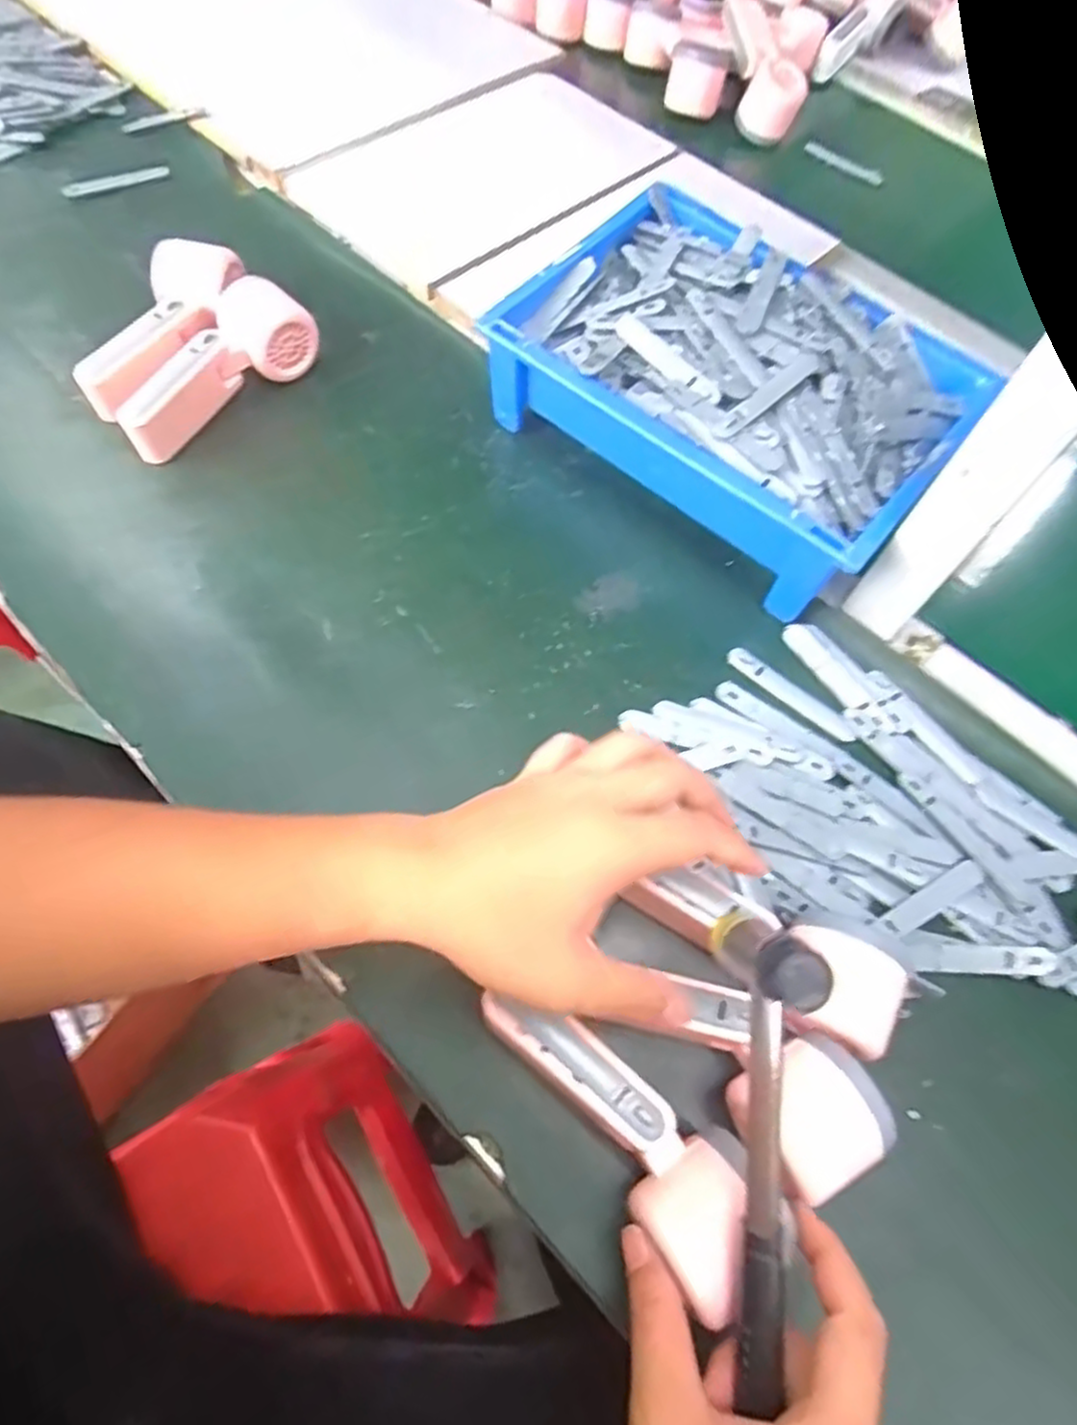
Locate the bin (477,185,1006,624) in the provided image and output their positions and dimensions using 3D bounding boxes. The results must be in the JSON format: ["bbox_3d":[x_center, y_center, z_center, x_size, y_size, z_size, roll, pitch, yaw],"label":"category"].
[{"bbox_3d":[0.131,-0.228,0.518,0.301,0.096,0.212,37,65,13],"label":"bin"}]

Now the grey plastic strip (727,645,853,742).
[{"bbox_3d":[0.166,-0.012,0.474,0.092,0.004,0.017,39,66,14],"label":"grey plastic strip"}]

